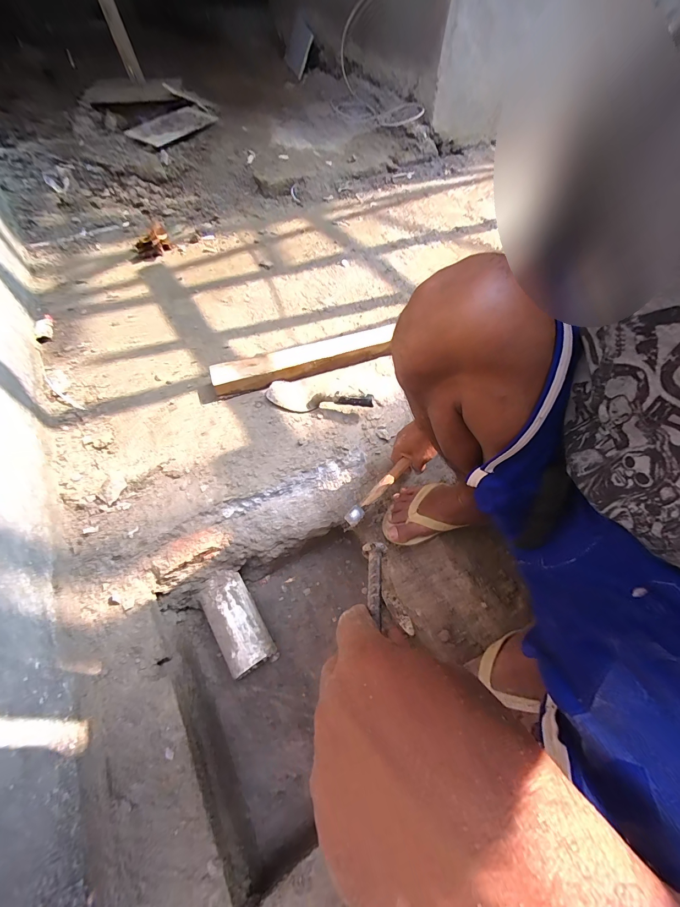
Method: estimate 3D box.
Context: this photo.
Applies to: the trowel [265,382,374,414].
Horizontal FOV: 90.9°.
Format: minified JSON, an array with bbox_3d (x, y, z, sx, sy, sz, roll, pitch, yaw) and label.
[{"bbox_3d":[-0.051,-0.131,0.797,0.261,0.051,0.087,7,55,20],"label":"trowel"}]

